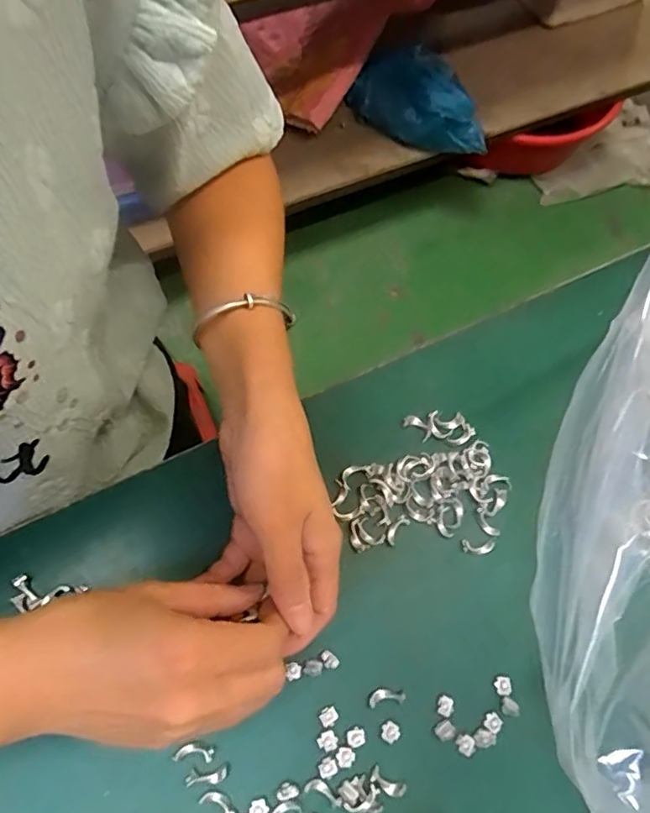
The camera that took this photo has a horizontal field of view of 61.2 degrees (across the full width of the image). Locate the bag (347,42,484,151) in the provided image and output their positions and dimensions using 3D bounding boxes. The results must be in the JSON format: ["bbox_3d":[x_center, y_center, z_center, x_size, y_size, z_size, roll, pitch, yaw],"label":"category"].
[{"bbox_3d":[0.191,-0.586,1.062,0.293,0.116,0.138,35,73,10],"label":"bag"}]

